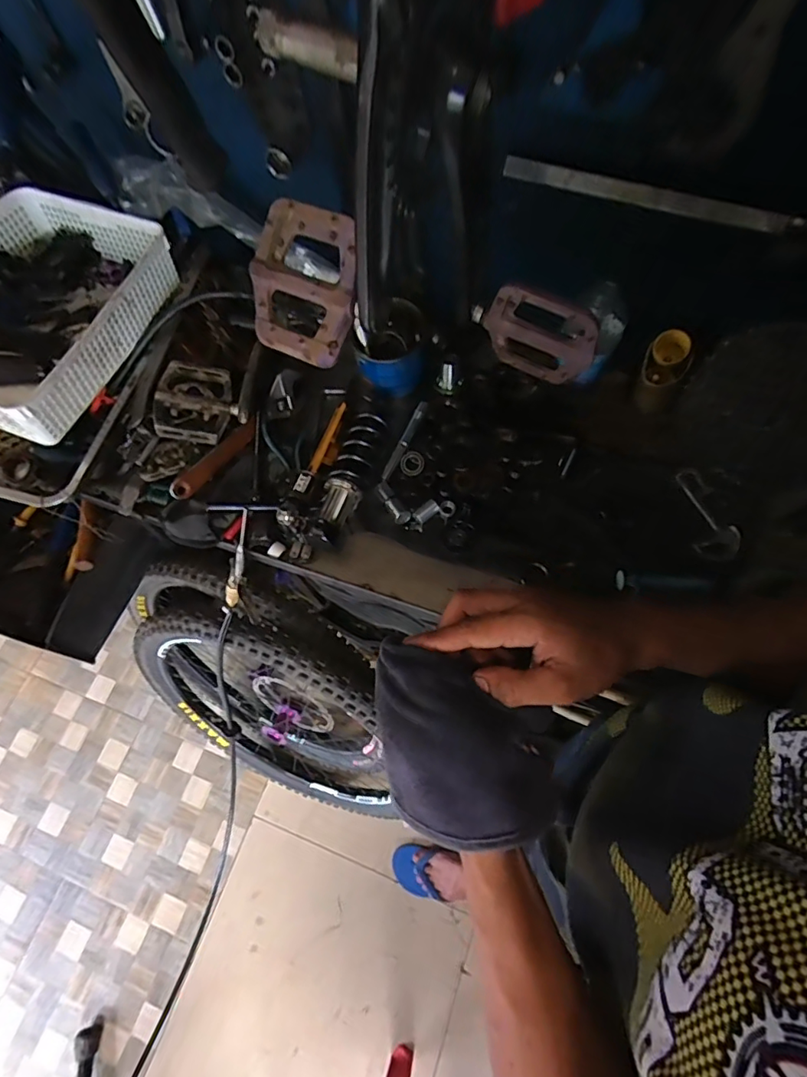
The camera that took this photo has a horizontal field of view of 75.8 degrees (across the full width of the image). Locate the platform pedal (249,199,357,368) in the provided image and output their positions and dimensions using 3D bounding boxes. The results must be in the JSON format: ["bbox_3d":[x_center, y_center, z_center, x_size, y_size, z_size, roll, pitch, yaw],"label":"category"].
[{"bbox_3d":[-0.079,-0.201,0.413,0.099,0.018,0.108,27,114,17],"label":"platform pedal"}]

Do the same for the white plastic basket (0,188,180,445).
[{"bbox_3d":[-0.478,-0.302,0.671,0.253,0.094,0.328,18,71,11],"label":"white plastic basket"}]

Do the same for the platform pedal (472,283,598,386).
[{"bbox_3d":[0.112,-0.176,0.450,0.107,0.108,0.024,22,72,12],"label":"platform pedal"}]

